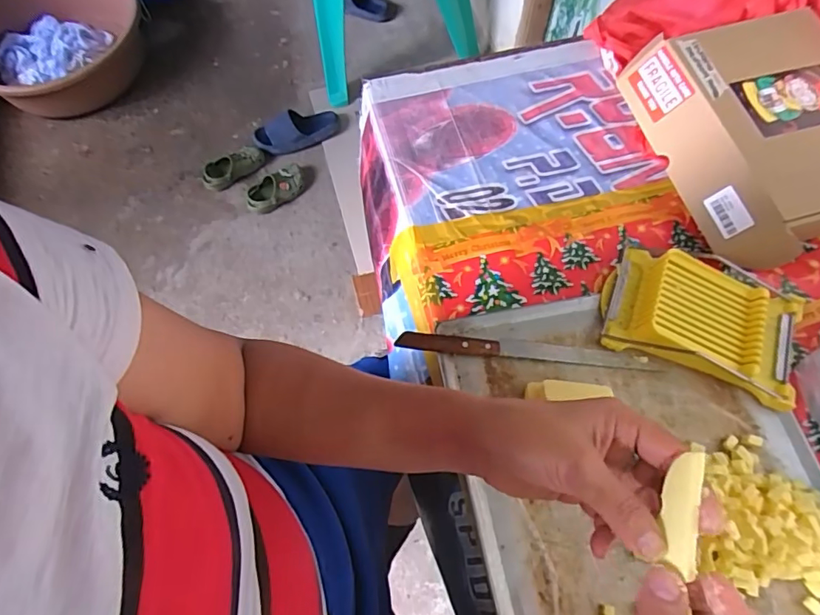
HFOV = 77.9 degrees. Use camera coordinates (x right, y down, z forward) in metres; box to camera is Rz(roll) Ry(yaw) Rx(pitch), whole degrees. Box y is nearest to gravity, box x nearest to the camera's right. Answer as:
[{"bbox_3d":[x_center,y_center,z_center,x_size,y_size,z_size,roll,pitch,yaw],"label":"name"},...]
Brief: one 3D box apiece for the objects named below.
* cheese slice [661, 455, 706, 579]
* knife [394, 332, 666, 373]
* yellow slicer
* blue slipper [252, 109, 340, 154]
[{"bbox_3d":[0.143,0.107,0.267,0.017,0.004,0.060,4,81,35],"label":"cheese slice"},{"bbox_3d":[0.122,0.043,0.525,0.264,0.015,0.022,4,65,2],"label":"knife"},{"bbox_3d":[0.304,0.006,0.524,0.191,0.042,0.129,21,67,10],"label":"yellow slicer"},{"bbox_3d":[-0.356,-0.557,1.605,0.267,0.070,0.140,-11,66,-3],"label":"blue slipper"}]

